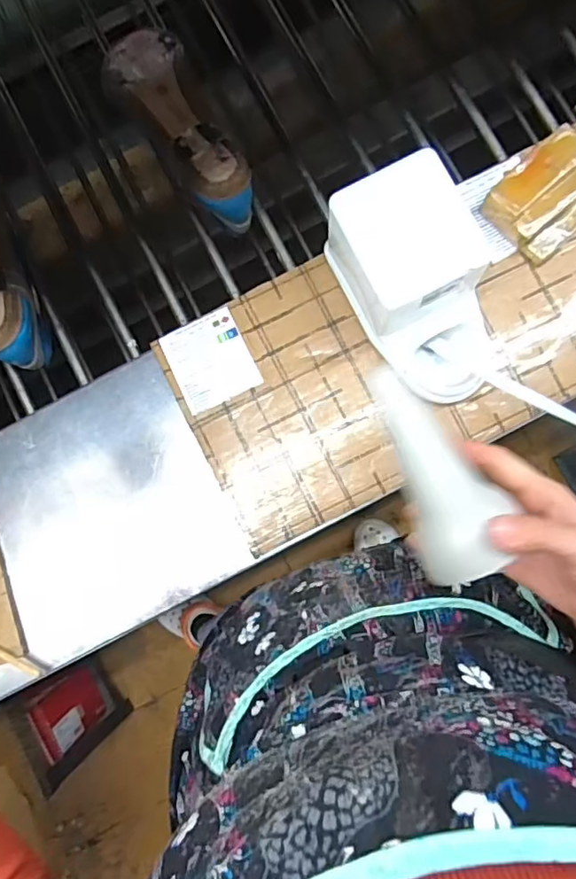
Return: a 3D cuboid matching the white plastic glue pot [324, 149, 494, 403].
[{"bbox_3d":[0.115,-0.128,0.495,0.099,0.106,0.178,-27,81,2],"label":"white plastic glue pot"}]

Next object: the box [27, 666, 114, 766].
[{"bbox_3d":[-0.418,0.521,1.113,0.028,0.250,0.116,-32,80,1],"label":"box"}]

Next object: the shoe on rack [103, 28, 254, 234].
[{"bbox_3d":[-0.112,-0.335,0.610,0.081,0.072,0.240,-33,80,1],"label":"shoe on rack"}]

